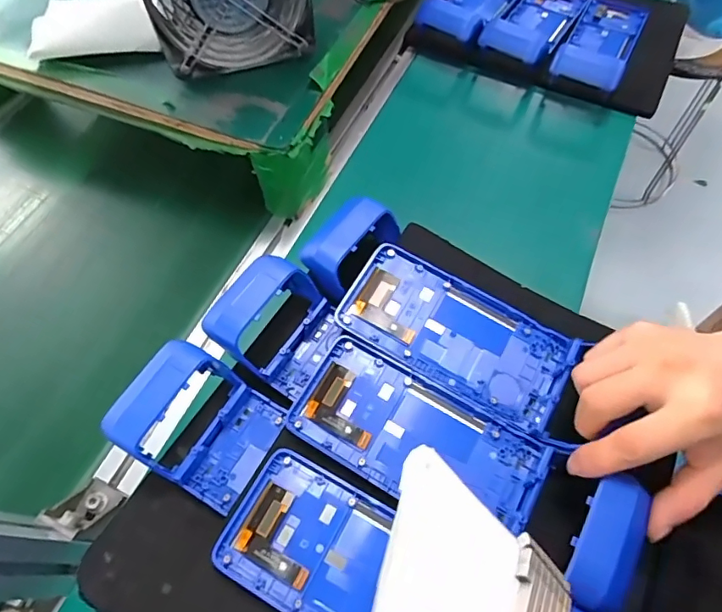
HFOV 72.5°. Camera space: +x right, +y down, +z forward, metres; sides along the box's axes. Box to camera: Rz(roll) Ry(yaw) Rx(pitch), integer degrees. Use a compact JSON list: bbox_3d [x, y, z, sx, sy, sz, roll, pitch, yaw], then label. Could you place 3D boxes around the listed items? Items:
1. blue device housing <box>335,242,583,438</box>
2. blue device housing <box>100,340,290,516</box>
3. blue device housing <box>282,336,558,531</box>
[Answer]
[{"bbox_3d":[0.070,0.019,0.367,0.166,0.012,0.081,29,68,9],"label":"blue device housing"},{"bbox_3d":[-0.116,0.083,0.347,0.100,0.049,0.085,25,61,14],"label":"blue device housing"},{"bbox_3d":[0.037,0.087,0.334,0.164,0.013,0.080,26,61,15],"label":"blue device housing"}]

